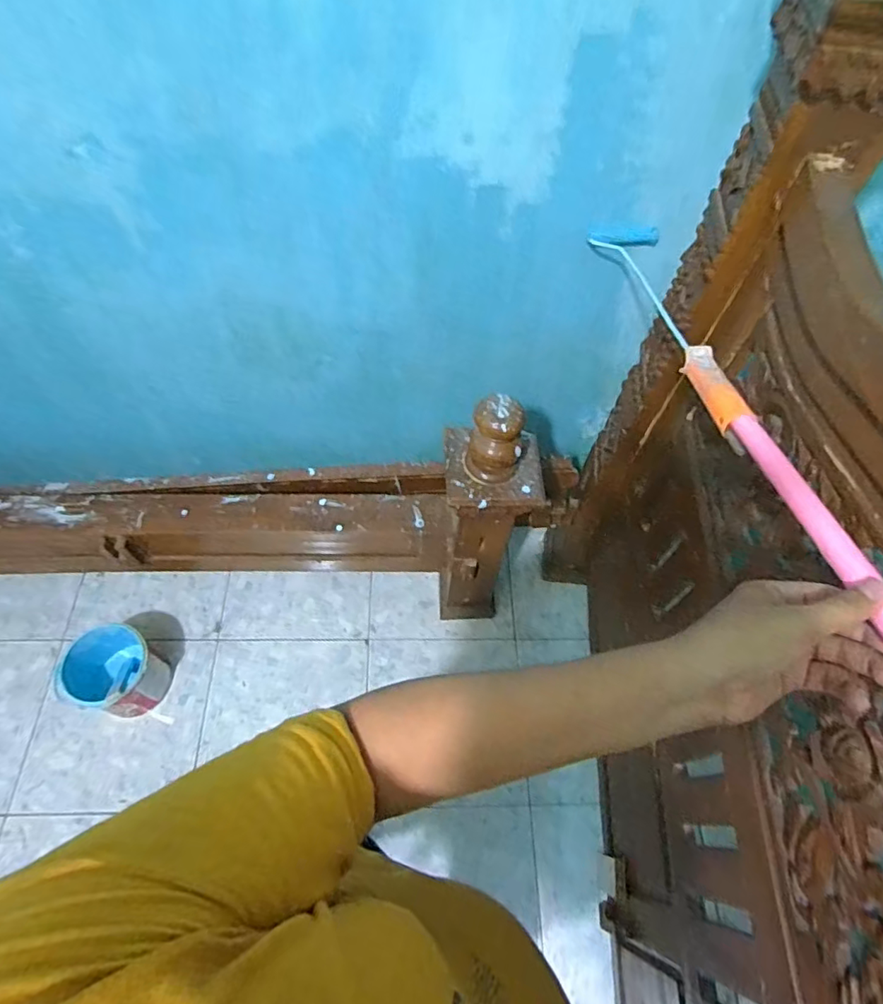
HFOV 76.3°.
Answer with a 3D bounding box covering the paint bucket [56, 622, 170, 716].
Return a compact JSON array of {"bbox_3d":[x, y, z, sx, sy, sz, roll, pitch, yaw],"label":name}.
[{"bbox_3d":[-0.775,0.403,1.338,0.189,0.220,0.185,1,61,-2],"label":"paint bucket"}]

